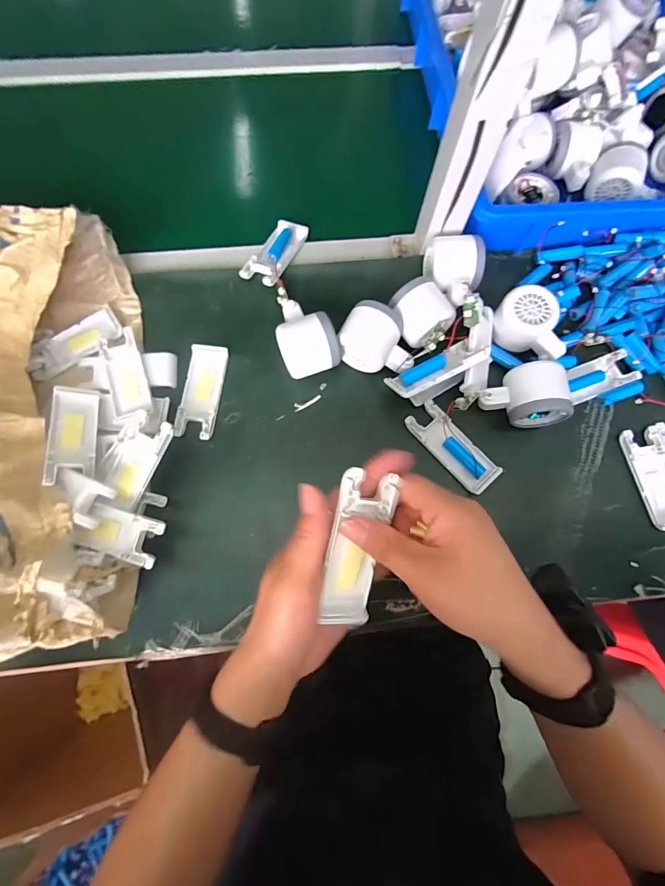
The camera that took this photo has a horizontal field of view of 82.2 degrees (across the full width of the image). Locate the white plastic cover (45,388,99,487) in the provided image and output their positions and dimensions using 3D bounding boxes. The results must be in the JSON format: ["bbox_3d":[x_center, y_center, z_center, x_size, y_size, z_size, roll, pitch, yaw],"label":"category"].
[{"bbox_3d":[-0.248,-0.009,0.366,0.040,0.010,0.100,0,64,-28],"label":"white plastic cover"}]

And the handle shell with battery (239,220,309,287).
[{"bbox_3d":[-0.064,-0.224,0.445,0.042,0.018,0.103,26,75,5],"label":"handle shell with battery"}]

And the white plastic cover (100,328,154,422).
[{"bbox_3d":[-0.214,-0.072,0.395,0.036,0.013,0.092,-18,76,-7],"label":"white plastic cover"}]

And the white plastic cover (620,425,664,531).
[{"bbox_3d":[0.333,0.035,0.392,0.040,0.012,0.104,-8,75,-4],"label":"white plastic cover"}]

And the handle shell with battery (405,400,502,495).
[{"bbox_3d":[0.124,0.005,0.395,0.039,0.020,0.102,-39,79,-11],"label":"handle shell with battery"}]

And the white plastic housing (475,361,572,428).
[{"bbox_3d":[0.194,-0.049,0.398,0.081,0.048,0.061,3,79,-2],"label":"white plastic housing"}]

